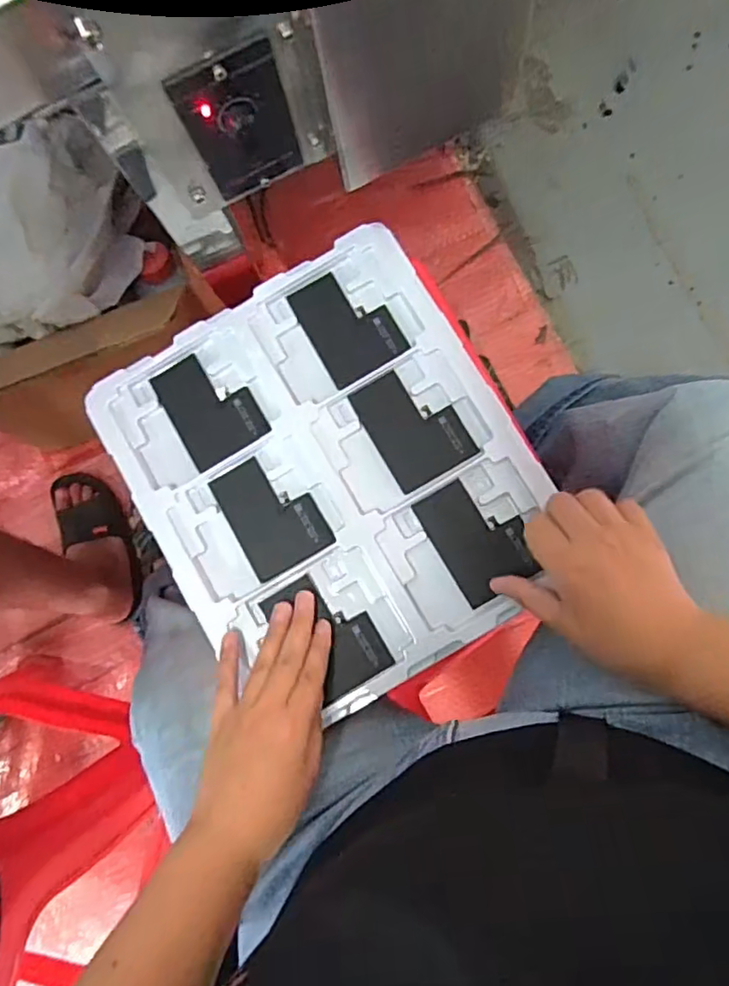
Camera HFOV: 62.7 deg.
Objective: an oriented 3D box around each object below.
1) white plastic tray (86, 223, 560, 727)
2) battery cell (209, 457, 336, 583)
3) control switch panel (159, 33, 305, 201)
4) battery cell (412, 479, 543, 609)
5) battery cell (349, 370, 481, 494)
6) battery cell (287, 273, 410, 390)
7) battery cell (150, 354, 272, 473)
[{"bbox_3d":[-0.026,-0.014,0.461,0.273,0.013,0.312,-30,83,1],"label":"white plastic tray"},{"bbox_3d":[-0.072,0.015,0.463,0.066,0.006,0.090,-30,83,1],"label":"battery cell"},{"bbox_3d":[-0.069,-0.211,0.347,0.058,0.093,0.014,-24,83,2],"label":"control switch panel"},{"bbox_3d":[0.085,0.032,0.451,0.061,0.004,0.087,-31,83,1],"label":"battery cell"},{"bbox_3d":[0.038,-0.053,0.465,0.065,0.004,0.089,-30,83,1],"label":"battery cell"},{"bbox_3d":[-0.013,-0.135,0.478,0.065,0.006,0.088,-30,83,1],"label":"battery cell"},{"bbox_3d":[-0.124,-0.070,0.478,0.067,0.007,0.088,-32,83,1],"label":"battery cell"}]

